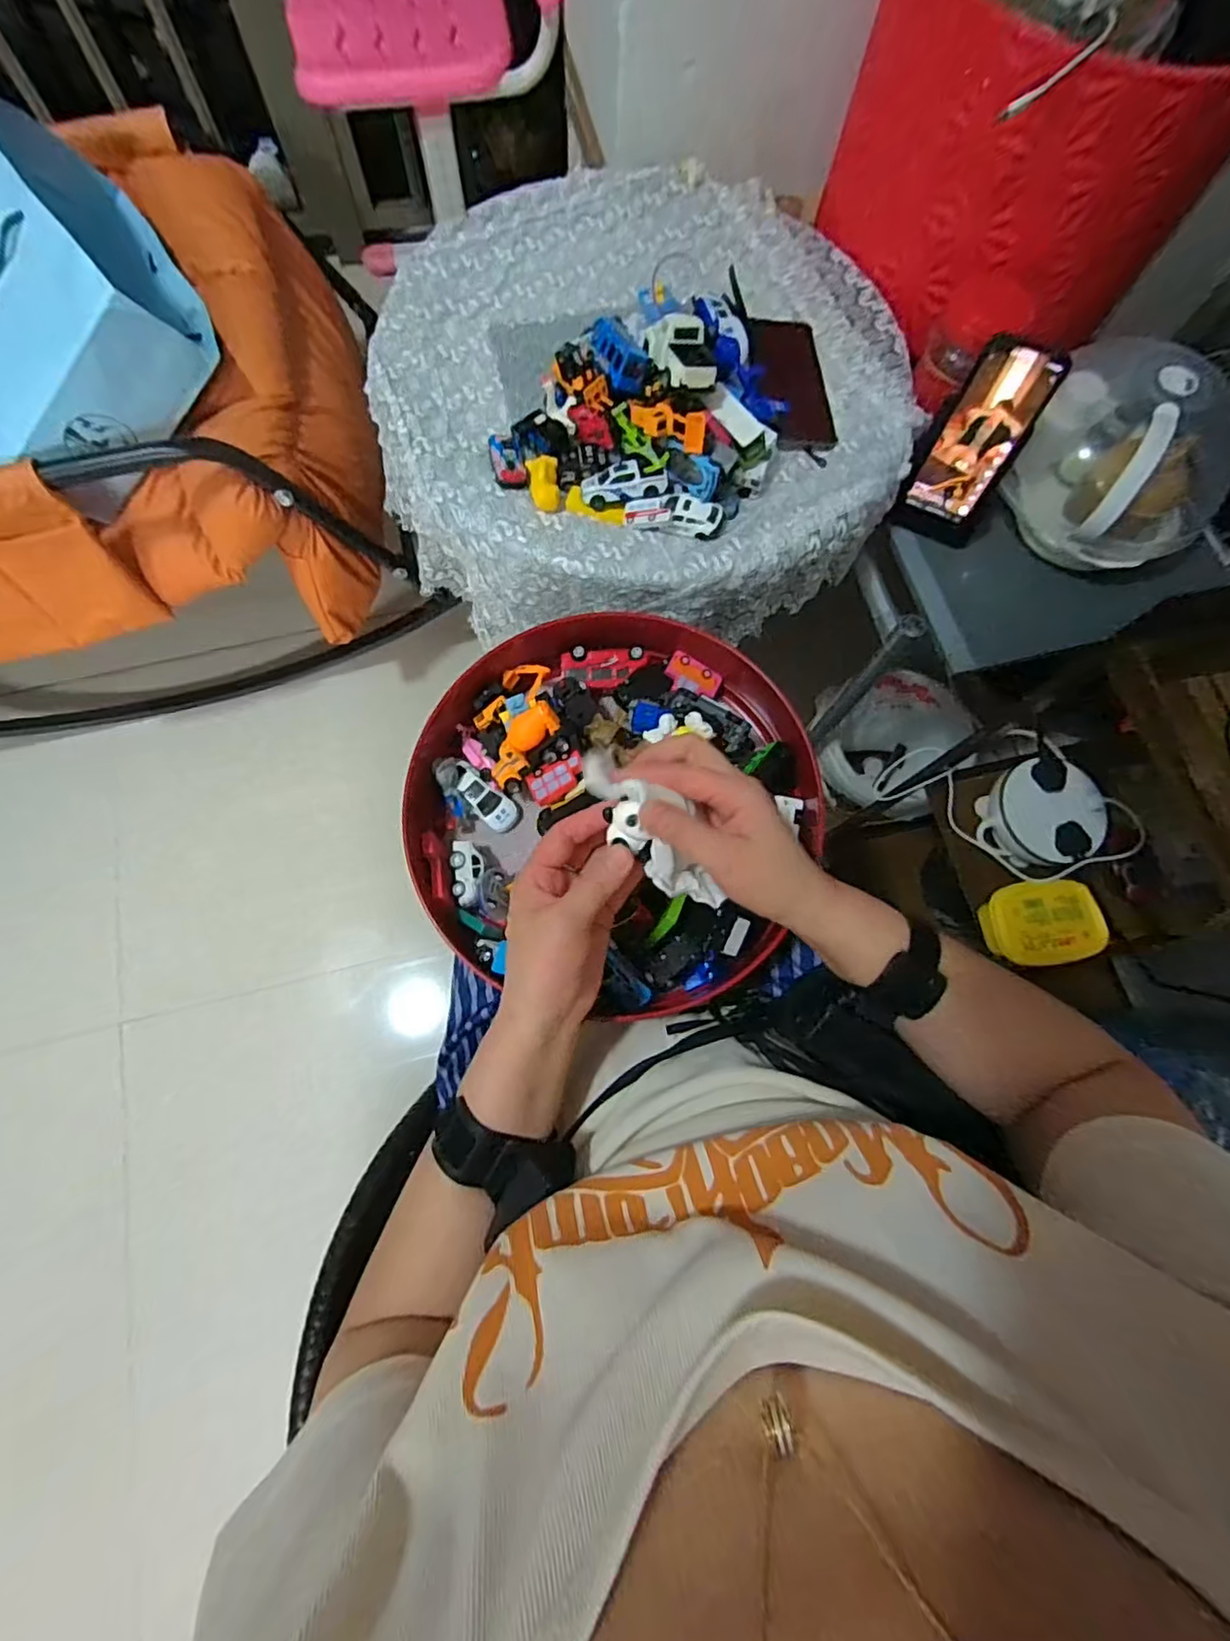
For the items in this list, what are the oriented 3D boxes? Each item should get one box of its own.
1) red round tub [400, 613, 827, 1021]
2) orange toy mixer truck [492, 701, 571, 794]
[{"bbox_3d":[-0.004,-0.019,0.487,0.316,0.076,0.332,1,73,-2],"label":"red round tub"},{"bbox_3d":[-0.070,-0.060,0.495,0.073,0.029,0.043,-37,99,15],"label":"orange toy mixer truck"}]

